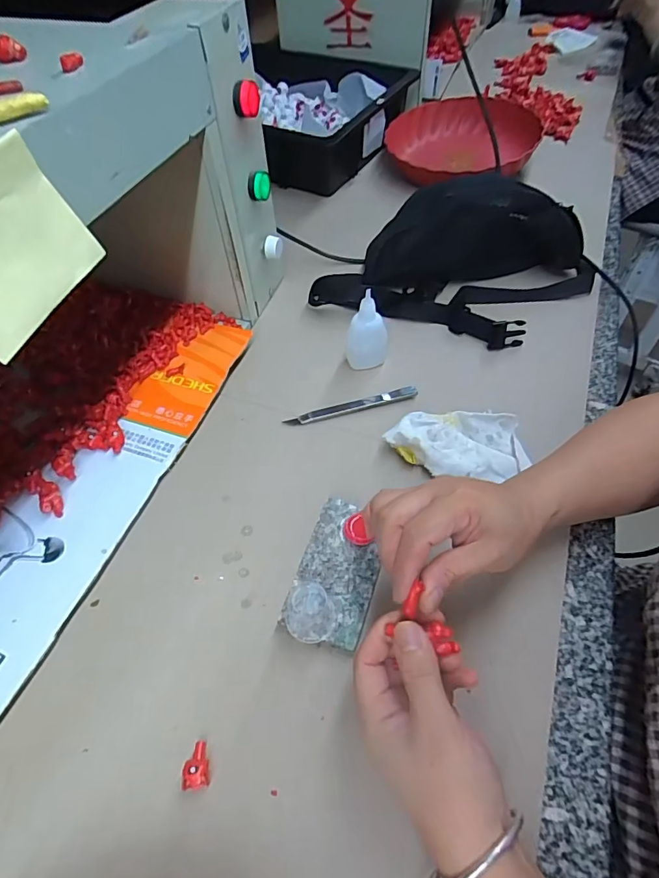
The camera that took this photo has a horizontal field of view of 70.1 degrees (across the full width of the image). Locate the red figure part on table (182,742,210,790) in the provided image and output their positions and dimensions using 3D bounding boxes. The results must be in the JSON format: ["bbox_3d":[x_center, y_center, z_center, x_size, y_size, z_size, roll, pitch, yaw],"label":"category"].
[{"bbox_3d":[-0.088,0.215,0.309,0.016,0.009,0.026,-5,54,-8],"label":"red figure part on table"}]

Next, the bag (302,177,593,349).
[{"bbox_3d":[0.156,-0.226,0.569,0.320,0.116,0.204,14,55,13],"label":"bag"}]

